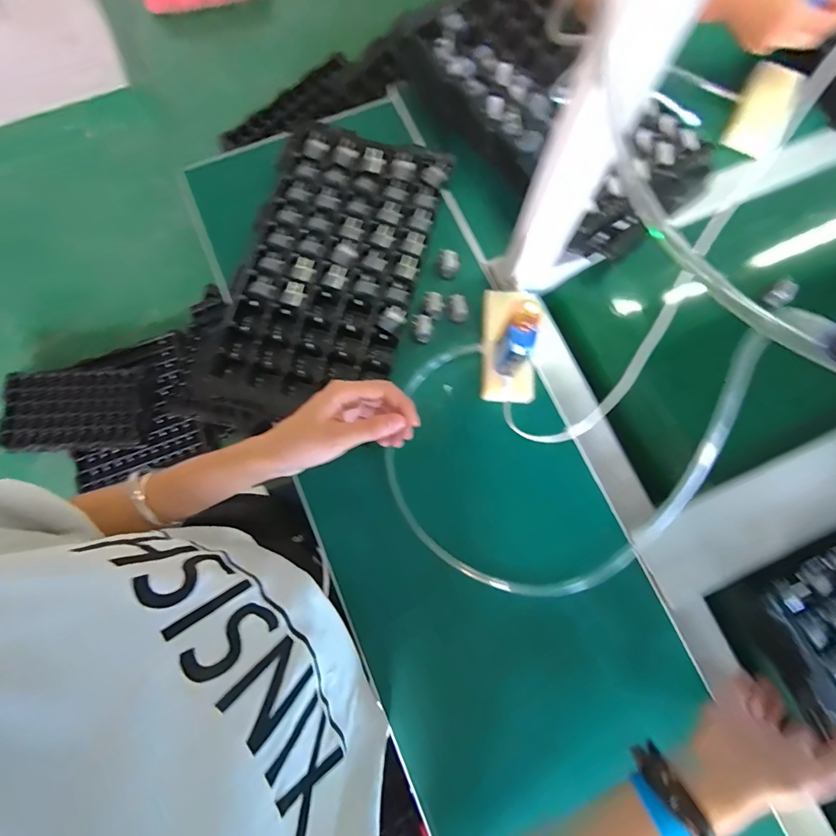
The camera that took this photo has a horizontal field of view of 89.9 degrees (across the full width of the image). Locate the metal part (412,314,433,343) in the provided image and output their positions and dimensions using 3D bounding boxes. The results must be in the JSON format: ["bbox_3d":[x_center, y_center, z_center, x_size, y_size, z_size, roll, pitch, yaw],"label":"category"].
[{"bbox_3d":[0.005,-0.100,0.468,0.021,0.023,0.027,-1,79,0],"label":"metal part"}]

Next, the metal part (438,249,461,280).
[{"bbox_3d":[0.037,-0.178,0.488,0.026,0.026,0.024,0,79,0],"label":"metal part"}]

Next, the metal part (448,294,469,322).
[{"bbox_3d":[0.047,-0.125,0.478,0.021,0.021,0.024,-6,79,-1],"label":"metal part"}]

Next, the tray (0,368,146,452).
[{"bbox_3d":[-0.960,-0.023,1.168,0.372,0.024,0.227,-1,77,-1],"label":"tray"}]

